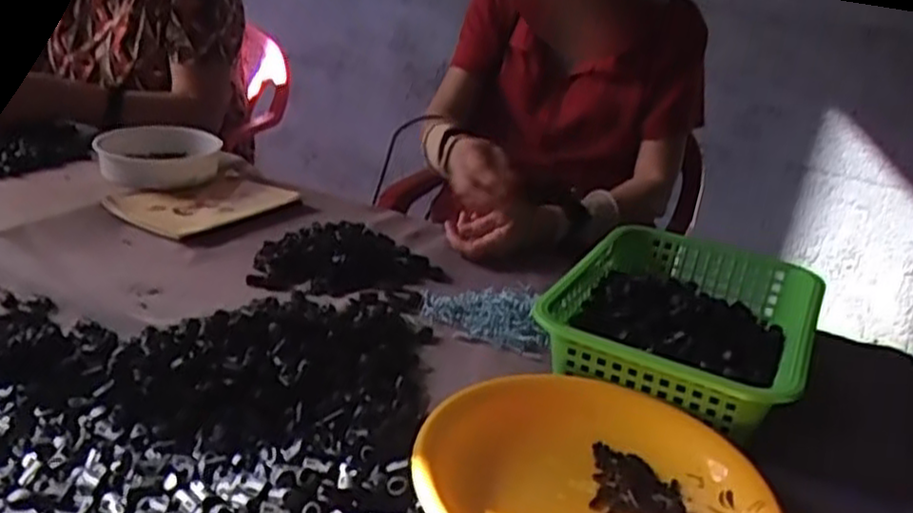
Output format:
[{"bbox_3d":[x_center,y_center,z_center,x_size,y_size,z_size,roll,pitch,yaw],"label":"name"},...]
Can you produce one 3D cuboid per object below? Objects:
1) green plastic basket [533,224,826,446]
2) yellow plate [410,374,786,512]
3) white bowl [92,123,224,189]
[{"bbox_3d":[0.223,0.066,0.744,0.216,0.081,0.308,18,26,23],"label":"green plastic basket"},{"bbox_3d":[0.095,0.163,0.541,0.248,0.040,0.222,6,24,-3],"label":"yellow plate"},{"bbox_3d":[-0.426,-0.147,1.096,0.162,0.049,0.162,-7,28,-29],"label":"white bowl"}]

